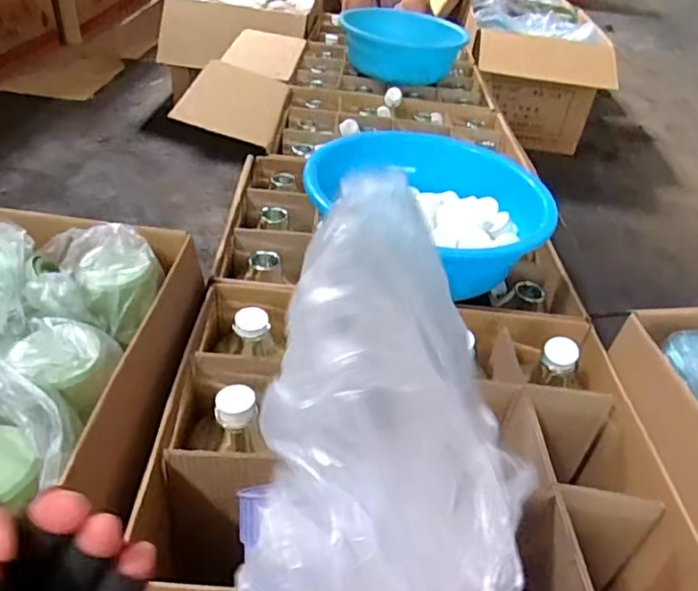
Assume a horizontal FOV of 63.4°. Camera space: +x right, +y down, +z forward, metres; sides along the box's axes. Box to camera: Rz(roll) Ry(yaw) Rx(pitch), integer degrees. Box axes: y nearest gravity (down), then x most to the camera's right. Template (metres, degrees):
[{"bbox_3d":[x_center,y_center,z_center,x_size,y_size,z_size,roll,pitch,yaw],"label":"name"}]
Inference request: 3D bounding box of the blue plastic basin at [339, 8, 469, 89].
[{"bbox_3d":[0.157,-0.801,1.782,0.364,0.115,0.423,7,39,-1],"label":"blue plastic basin"}]

